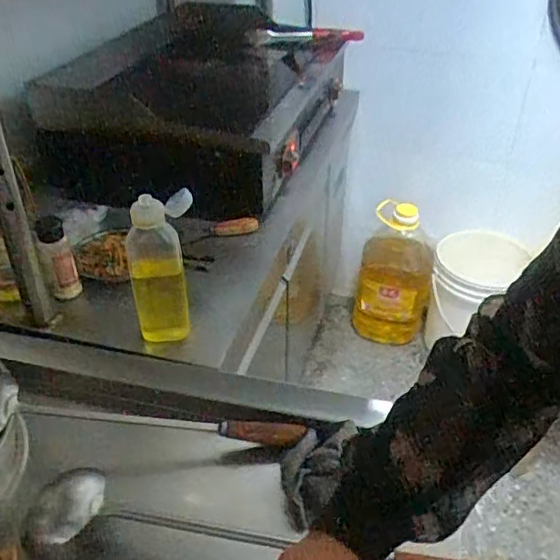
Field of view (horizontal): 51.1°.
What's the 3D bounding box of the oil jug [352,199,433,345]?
[{"bbox_3d":[0.366,-0.021,1.906,0.241,0.479,0.152,5,20,-6],"label":"oil jug"}]

